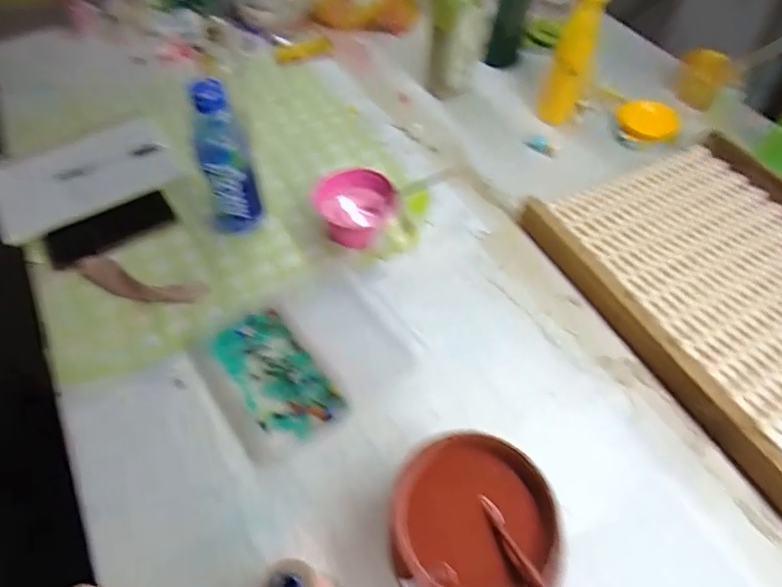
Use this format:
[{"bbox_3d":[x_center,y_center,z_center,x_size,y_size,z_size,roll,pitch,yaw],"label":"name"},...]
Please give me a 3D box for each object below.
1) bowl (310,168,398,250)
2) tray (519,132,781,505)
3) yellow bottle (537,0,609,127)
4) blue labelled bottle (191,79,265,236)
[{"bbox_3d":[-0.049,-0.116,0.691,0.110,0.059,0.100,-8,56,-8],"label":"bowl"},{"bbox_3d":[0.509,0.026,0.644,0.426,0.040,0.588,-24,59,-19],"label":"tray"},{"bbox_3d":[0.297,-0.383,0.810,0.058,0.209,0.045,23,57,12],"label":"yellow bottle"},{"bbox_3d":[-0.208,-0.167,0.627,0.068,0.208,0.062,-11,55,-12],"label":"blue labelled bottle"}]

